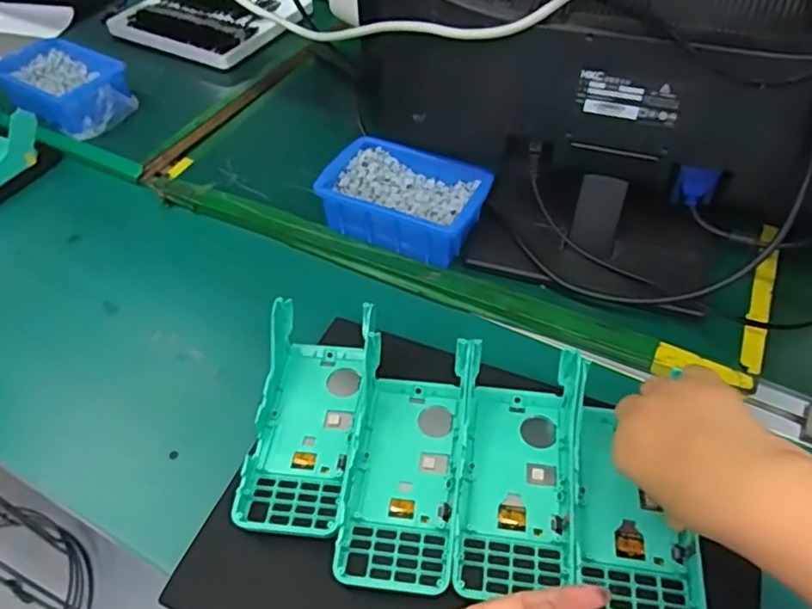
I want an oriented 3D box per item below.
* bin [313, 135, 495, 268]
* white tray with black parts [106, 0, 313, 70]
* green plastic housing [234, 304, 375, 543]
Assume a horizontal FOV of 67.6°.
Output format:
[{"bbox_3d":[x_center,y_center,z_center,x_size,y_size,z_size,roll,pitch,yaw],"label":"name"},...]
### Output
[{"bbox_3d":[0.001,-0.103,0.583,0.146,0.049,0.104,19,52,17],"label":"bin"},{"bbox_3d":[-0.273,-0.421,0.877,0.226,0.029,0.209,29,60,21],"label":"white tray with black parts"},{"bbox_3d":[-0.073,0.075,0.436,0.078,0.048,0.159,6,49,6],"label":"green plastic housing"}]

